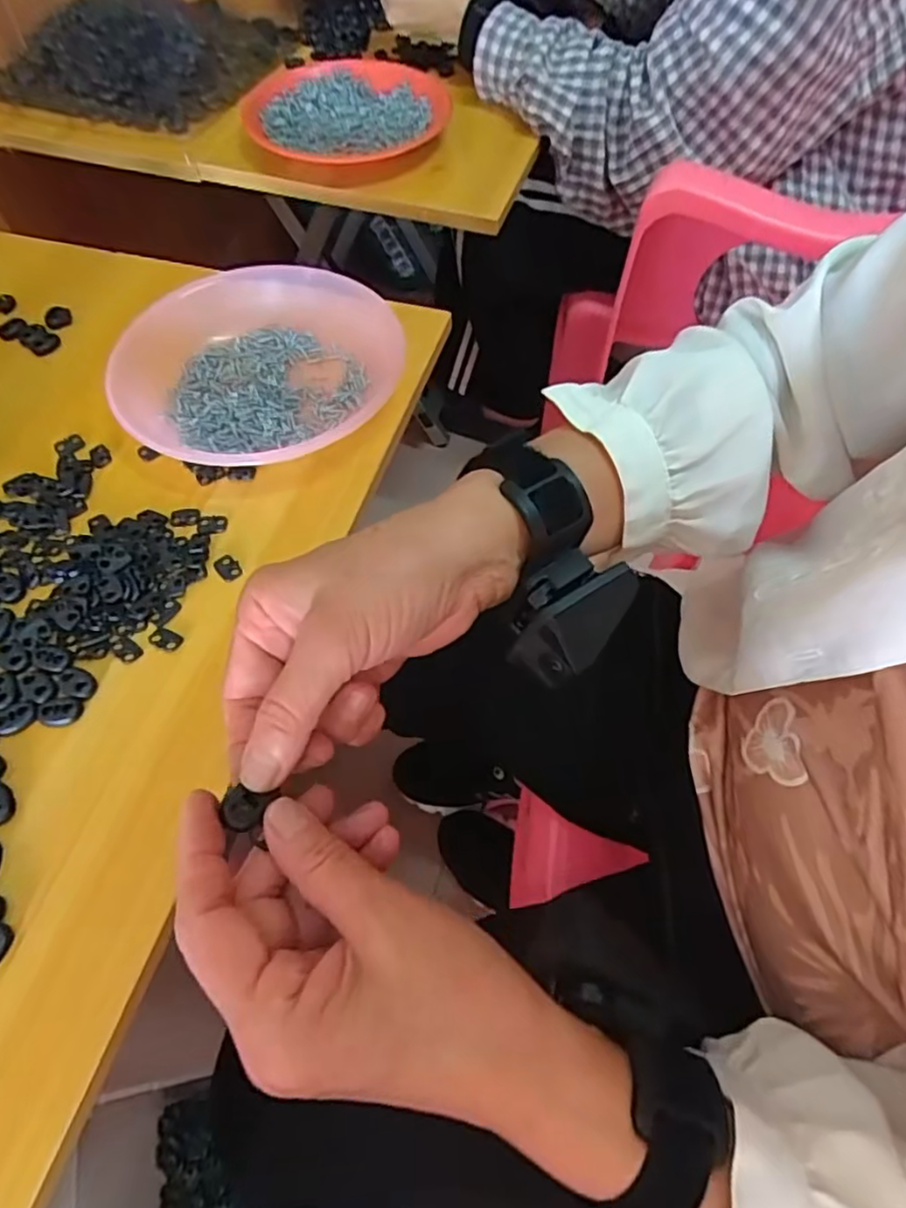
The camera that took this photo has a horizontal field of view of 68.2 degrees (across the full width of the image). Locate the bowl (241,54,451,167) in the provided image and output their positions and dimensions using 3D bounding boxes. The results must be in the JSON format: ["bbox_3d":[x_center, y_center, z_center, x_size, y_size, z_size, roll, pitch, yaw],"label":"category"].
[{"bbox_3d":[-0.102,-0.484,0.662,0.193,0.030,0.212,0,60,0],"label":"bowl"}]

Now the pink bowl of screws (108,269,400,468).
[{"bbox_3d":[-0.130,-0.164,0.464,0.171,0.042,0.201,8,60,5],"label":"pink bowl of screws"}]

